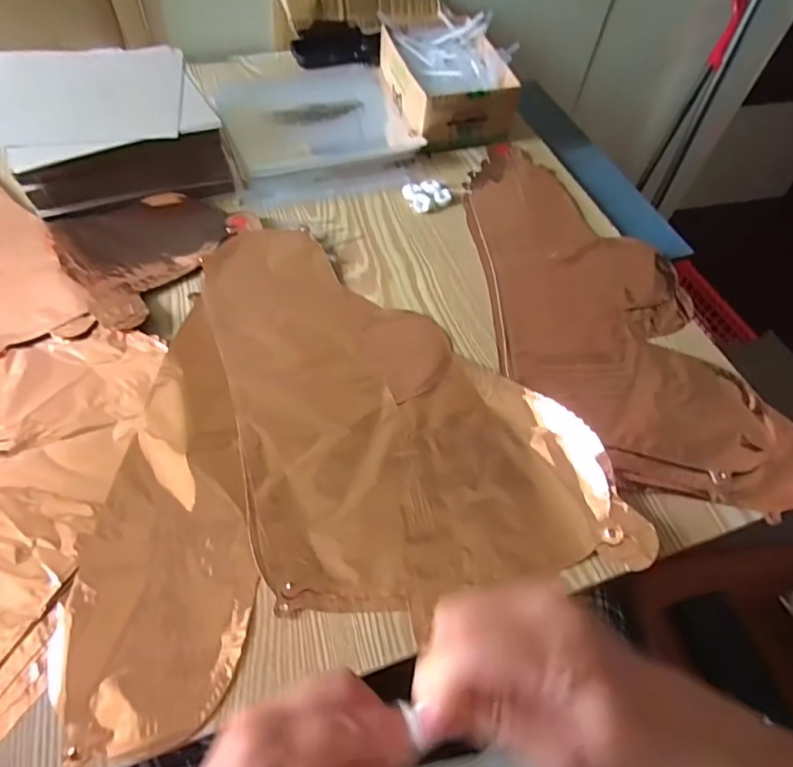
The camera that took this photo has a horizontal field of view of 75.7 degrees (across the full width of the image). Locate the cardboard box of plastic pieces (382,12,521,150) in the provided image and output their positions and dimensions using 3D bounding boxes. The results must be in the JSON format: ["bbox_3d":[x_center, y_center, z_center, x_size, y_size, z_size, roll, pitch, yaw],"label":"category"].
[{"bbox_3d":[0.066,-0.389,0.658,0.140,0.071,0.192,-11,58,-12],"label":"cardboard box of plastic pieces"}]

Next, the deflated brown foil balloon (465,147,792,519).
[{"bbox_3d":[0.193,-0.084,0.516,0.209,0.019,0.452,-10,58,-11],"label":"deflated brown foil balloon"}]

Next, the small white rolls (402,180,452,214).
[{"bbox_3d":[0.034,-0.216,0.585,0.047,0.008,0.045,-21,60,-17],"label":"small white rolls"}]

